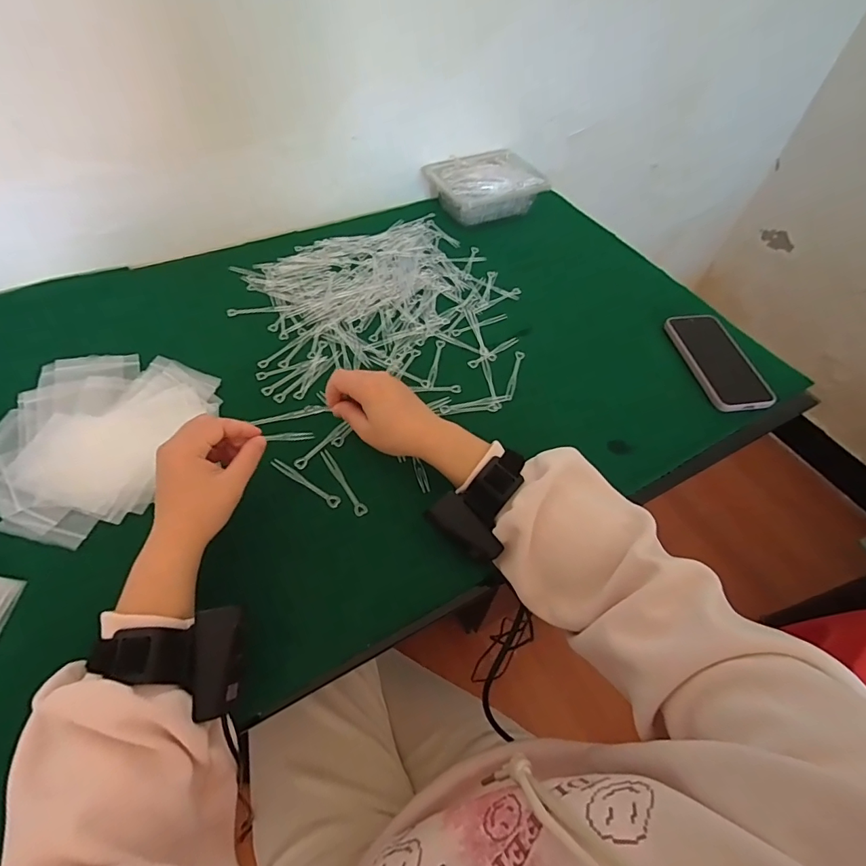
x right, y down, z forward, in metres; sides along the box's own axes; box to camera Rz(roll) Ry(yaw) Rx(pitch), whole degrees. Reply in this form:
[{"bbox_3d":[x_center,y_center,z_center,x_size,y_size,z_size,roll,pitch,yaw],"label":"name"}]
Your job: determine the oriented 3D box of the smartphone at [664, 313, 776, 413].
[{"bbox_3d":[0.371,-0.095,0.611,0.075,0.017,0.159,-9,61,-4],"label":"smartphone"}]

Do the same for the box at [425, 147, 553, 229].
[{"bbox_3d":[0.089,-0.413,0.789,0.171,0.068,0.135,-26,59,-21],"label":"box"}]

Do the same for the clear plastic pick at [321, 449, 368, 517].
[{"bbox_3d":[-0.092,0.051,0.485,0.011,0.005,0.088,-26,59,-21],"label":"clear plastic pick"}]

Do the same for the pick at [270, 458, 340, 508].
[{"bbox_3d":[-0.131,0.050,0.478,0.084,0.004,0.012,27,56,16],"label":"pick"}]

